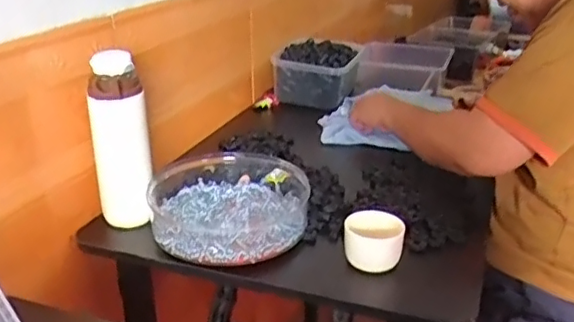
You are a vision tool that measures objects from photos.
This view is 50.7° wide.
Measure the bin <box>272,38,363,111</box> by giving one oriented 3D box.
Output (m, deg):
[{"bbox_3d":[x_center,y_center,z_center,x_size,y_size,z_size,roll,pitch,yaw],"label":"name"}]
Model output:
[{"bbox_3d":[0.064,-0.195,1.281,0.156,0.100,0.230,6,24,10],"label":"bin"}]

